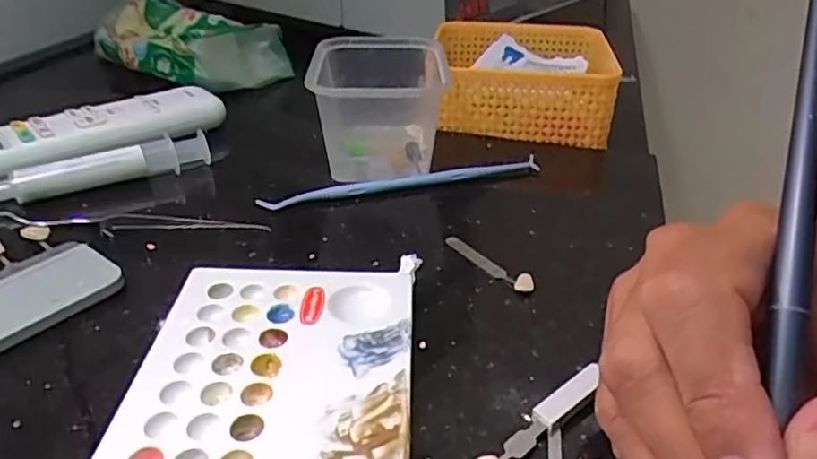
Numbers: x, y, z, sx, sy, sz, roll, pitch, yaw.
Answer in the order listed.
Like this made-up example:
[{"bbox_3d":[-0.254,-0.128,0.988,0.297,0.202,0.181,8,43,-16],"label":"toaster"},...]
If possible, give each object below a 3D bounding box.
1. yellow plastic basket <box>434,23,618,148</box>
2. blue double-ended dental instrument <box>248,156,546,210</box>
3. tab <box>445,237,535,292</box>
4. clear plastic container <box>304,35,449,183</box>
[{"bbox_3d":[0.083,-0.117,0.465,0.128,0.046,0.133,5,31,7],"label":"yellow plastic basket"},{"bbox_3d":[0.000,-0.025,0.352,0.163,0.011,0.009,-9,32,-16],"label":"blue double-ended dental instrument"},{"bbox_3d":[0.037,0.015,0.287,0.009,0.005,0.054,-20,36,-31],"label":"tab"},{"bbox_3d":[-0.021,-0.078,0.386,0.080,0.062,0.115,2,31,3],"label":"clear plastic container"}]

